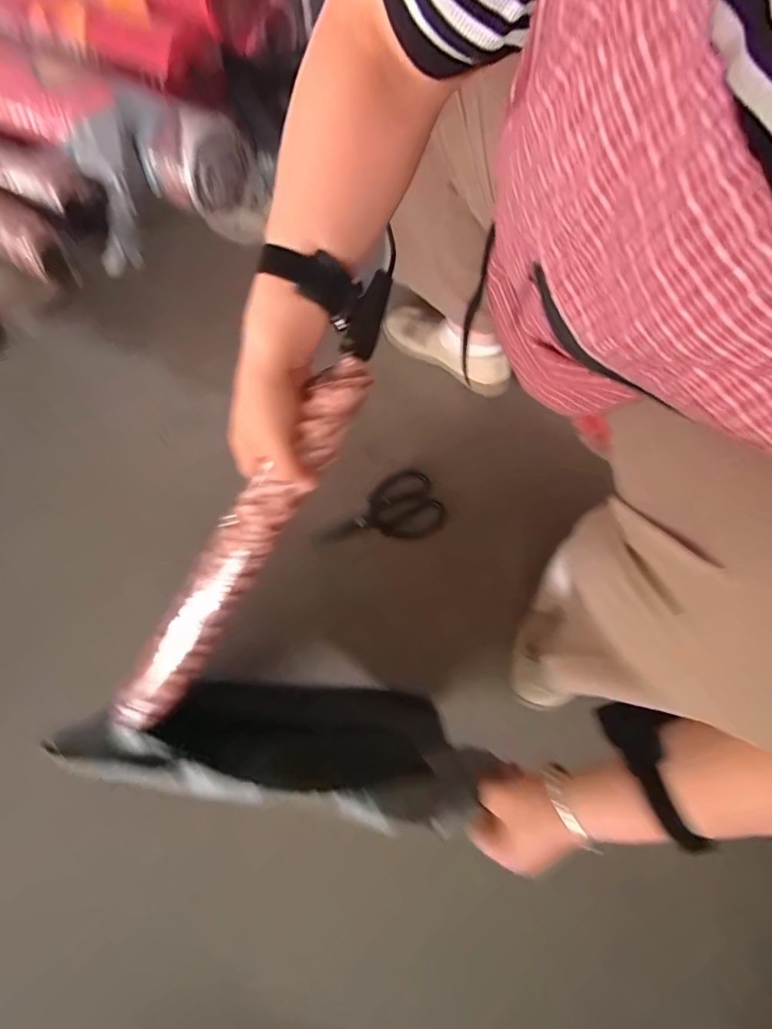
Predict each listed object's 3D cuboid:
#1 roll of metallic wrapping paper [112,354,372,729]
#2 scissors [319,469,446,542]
[{"bbox_3d":[-0.153,0.048,0.412,0.051,0.033,0.439,40,105,16],"label":"roll of metallic wrapping paper"},{"bbox_3d":[-0.008,0.005,0.680,0.189,0.020,0.108,-24,69,-9],"label":"scissors"}]

